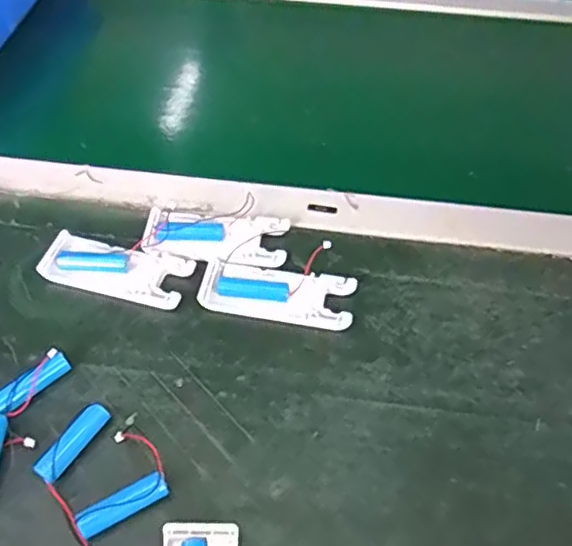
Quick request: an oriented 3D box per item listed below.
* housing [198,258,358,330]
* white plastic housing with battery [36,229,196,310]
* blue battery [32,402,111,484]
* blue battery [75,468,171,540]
[{"bbox_3d":[-0.005,0.015,0.420,0.103,0.013,0.041,9,53,6],"label":"housing"},{"bbox_3d":[-0.121,-0.004,0.427,0.102,0.010,0.042,13,53,9],"label":"white plastic housing with battery"},{"bbox_3d":[-0.124,0.099,0.351,0.012,0.011,0.049,28,57,19],"label":"blue battery"},{"bbox_3d":[-0.088,0.126,0.328,0.050,0.014,0.014,-25,57,-19],"label":"blue battery"}]

